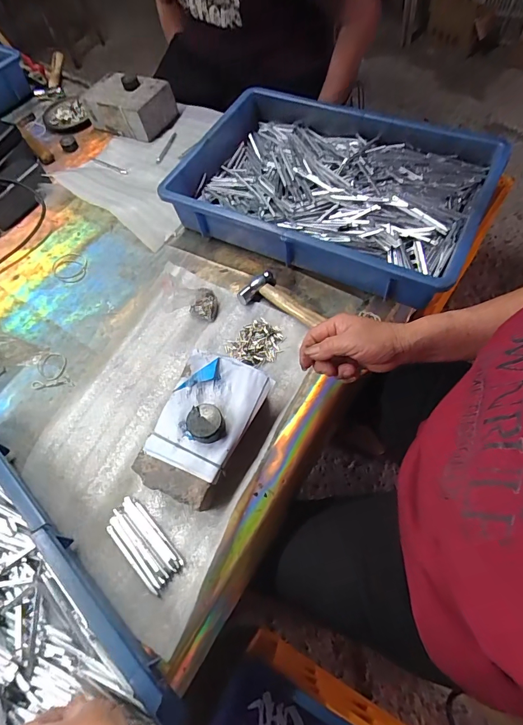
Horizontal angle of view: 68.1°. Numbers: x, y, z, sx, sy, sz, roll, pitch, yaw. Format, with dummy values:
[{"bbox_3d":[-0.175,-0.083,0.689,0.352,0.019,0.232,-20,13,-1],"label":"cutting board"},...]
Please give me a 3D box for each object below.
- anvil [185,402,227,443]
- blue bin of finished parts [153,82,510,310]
[{"bbox_3d":[-0.061,0.066,0.423,0.038,0.022,0.038,-3,62,5],"label":"anvil"},{"bbox_3d":[0.100,-0.259,0.593,0.424,0.102,0.281,26,66,17],"label":"blue bin of finished parts"}]

